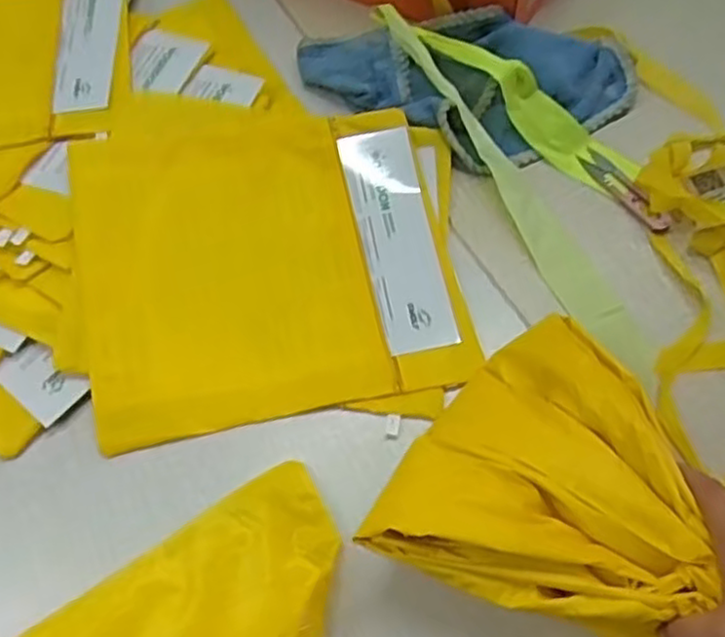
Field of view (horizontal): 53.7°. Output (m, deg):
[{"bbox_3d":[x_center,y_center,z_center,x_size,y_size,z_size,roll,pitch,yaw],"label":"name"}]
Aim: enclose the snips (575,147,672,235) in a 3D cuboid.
[{"bbox_3d":[0.224,-0.113,0.613,0.020,0.011,0.101,-31,67,-11],"label":"snips"}]

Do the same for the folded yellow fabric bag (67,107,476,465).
[{"bbox_3d":[-0.081,-0.065,0.576,0.286,0.031,0.287,-11,65,-2],"label":"folded yellow fabric bag"}]

